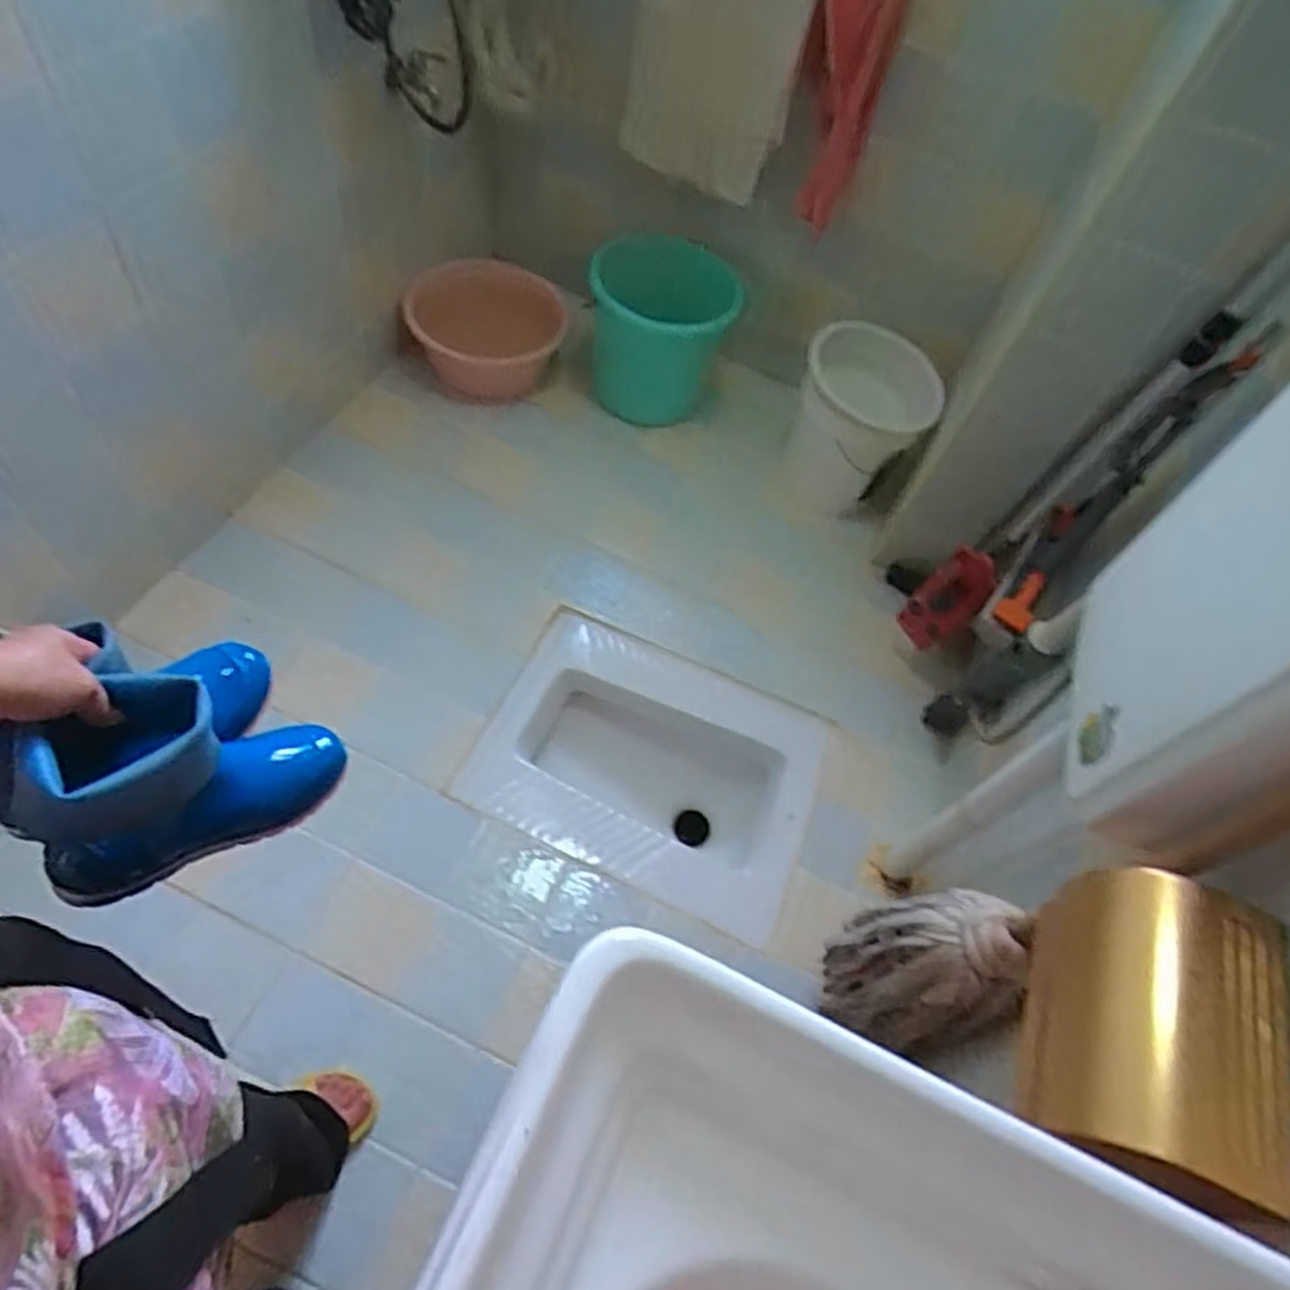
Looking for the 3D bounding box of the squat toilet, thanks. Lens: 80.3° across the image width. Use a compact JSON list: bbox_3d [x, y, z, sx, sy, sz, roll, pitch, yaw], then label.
[{"bbox_3d":[0.007,0.246,1.448,0.582,0.240,0.439,18,57,7],"label":"squat toilet"}]

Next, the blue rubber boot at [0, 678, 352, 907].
[{"bbox_3d":[-0.336,0.087,0.566,0.181,0.181,0.087,-28,63,-22],"label":"blue rubber boot"}]

